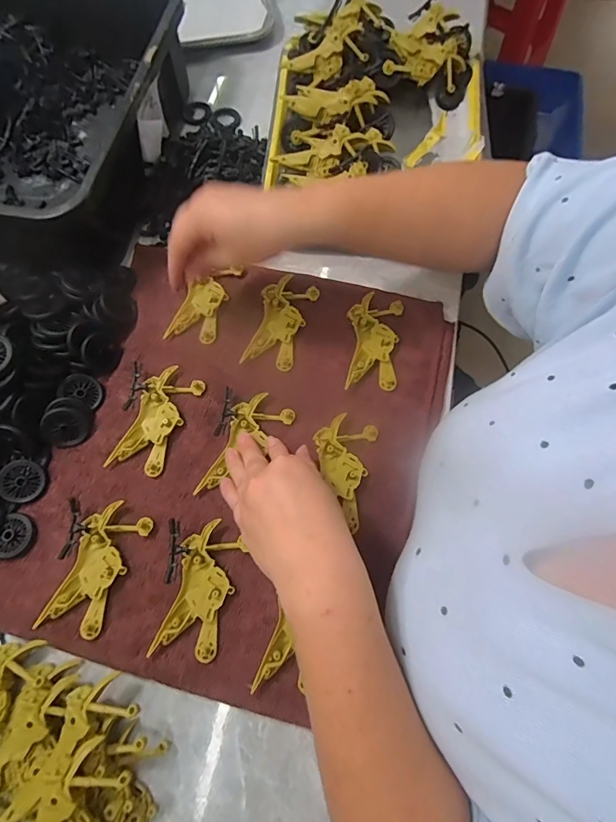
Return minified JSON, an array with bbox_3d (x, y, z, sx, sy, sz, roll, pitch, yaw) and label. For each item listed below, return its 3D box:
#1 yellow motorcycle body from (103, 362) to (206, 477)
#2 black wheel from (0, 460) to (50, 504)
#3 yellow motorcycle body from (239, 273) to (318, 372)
[{"bbox_3d":[-0.145,0.006,0.382,0.065,0.010,0.097,16,71,6],"label":"yellow motorcycle body"},{"bbox_3d":[-0.250,0.062,0.361,0.038,0.004,0.038,2,81,-14],"label":"black wheel"},{"bbox_3d":[-0.028,-0.088,0.414,0.049,0.010,0.101,18,71,7],"label":"yellow motorcycle body"}]

